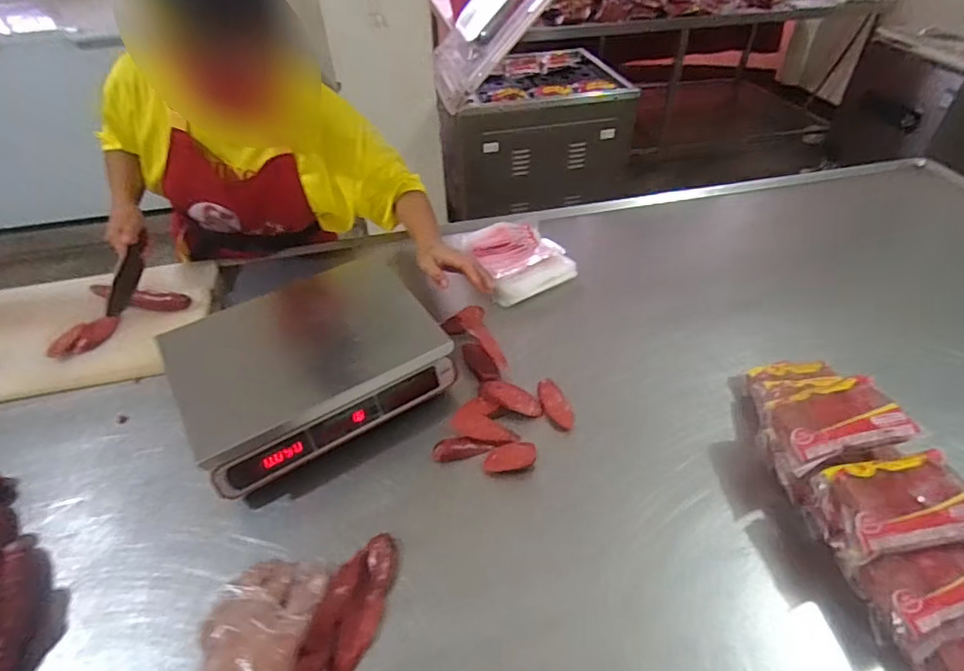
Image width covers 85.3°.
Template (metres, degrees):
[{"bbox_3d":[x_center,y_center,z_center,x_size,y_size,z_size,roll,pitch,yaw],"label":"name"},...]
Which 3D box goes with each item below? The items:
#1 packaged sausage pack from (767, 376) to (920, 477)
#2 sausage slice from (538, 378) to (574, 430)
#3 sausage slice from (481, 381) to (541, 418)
[{"bbox_3d":[0.423,0.099,0.627,0.122,0.031,0.097,-24,53,14],"label":"packaged sausage pack"},{"bbox_3d":[0.108,0.101,0.783,0.038,0.009,0.096,-12,44,-11],"label":"sausage slice"},{"bbox_3d":[0.043,0.091,0.779,0.096,0.014,0.036,15,46,17],"label":"sausage slice"}]

